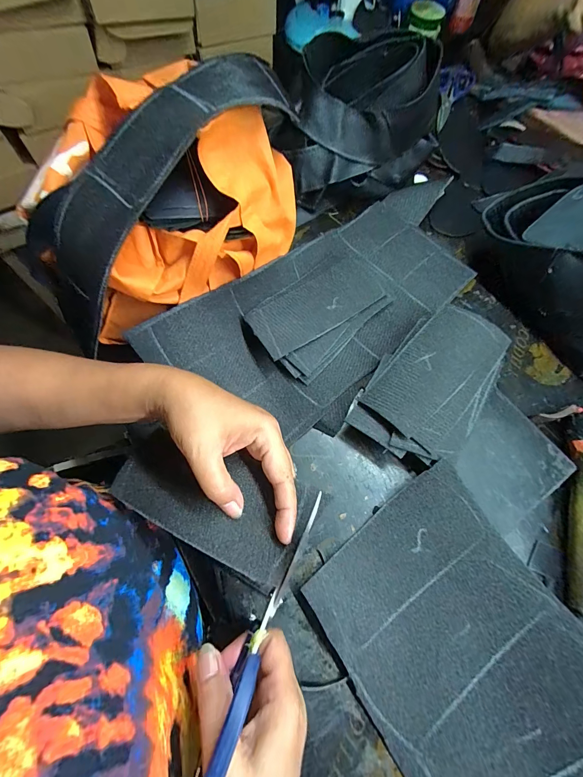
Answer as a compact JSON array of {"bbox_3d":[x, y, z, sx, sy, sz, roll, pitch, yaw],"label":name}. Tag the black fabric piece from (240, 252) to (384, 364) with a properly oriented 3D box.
[{"bbox_3d":[0.029,-0.109,0.409,0.182,0.011,0.085,-34,75,-20],"label":"black fabric piece"}]

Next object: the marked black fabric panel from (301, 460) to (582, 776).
[{"bbox_3d":[0.178,0.266,0.246,0.187,0.042,0.377,-30,68,-10],"label":"marked black fabric panel"}]

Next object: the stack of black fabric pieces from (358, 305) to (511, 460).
[{"bbox_3d":[0.163,-0.014,0.371,0.122,0.036,0.190,35,72,17],"label":"stack of black fabric pieces"}]

